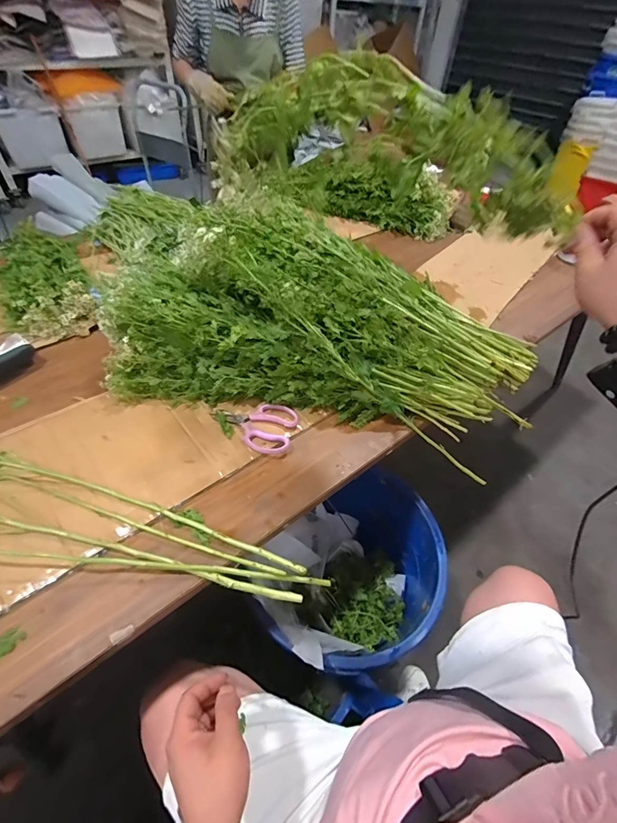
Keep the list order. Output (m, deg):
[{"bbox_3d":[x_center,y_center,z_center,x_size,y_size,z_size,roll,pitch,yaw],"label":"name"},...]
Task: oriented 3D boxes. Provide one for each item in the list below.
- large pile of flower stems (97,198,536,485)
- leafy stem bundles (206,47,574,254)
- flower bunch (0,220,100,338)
[{"bbox_3d":[0.049,-0.178,0.733,0.788,0.244,0.436,13,50,7],"label":"large pile of flower stems"},{"bbox_3d":[0.105,-0.315,0.423,0.417,0.121,0.099,19,46,8],"label":"leafy stem bundles"},{"bbox_3d":[-0.685,-0.354,0.932,0.180,0.098,0.488,-24,55,-23],"label":"flower bunch"}]

